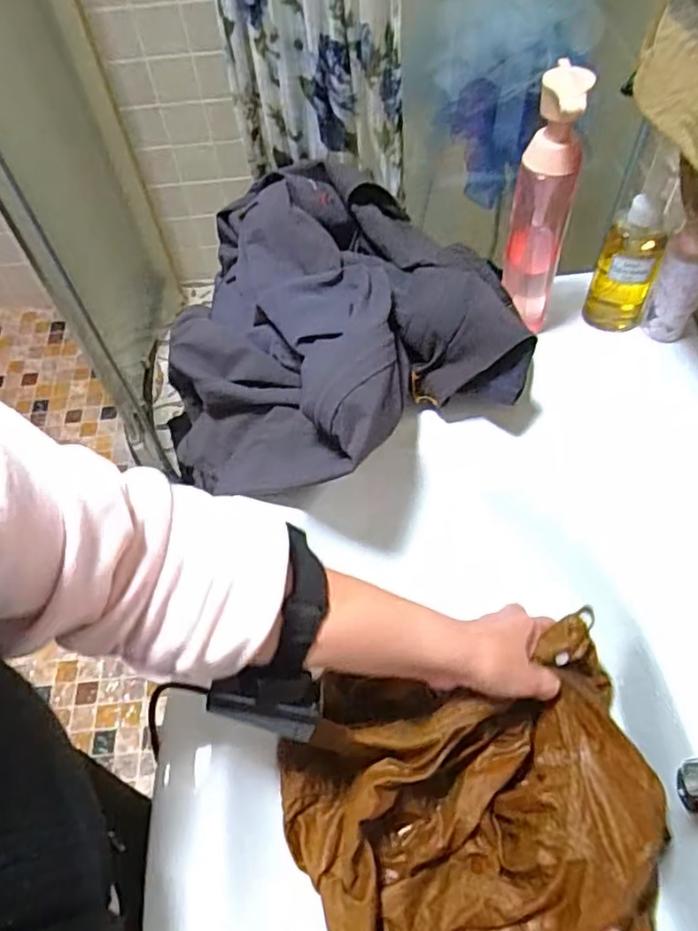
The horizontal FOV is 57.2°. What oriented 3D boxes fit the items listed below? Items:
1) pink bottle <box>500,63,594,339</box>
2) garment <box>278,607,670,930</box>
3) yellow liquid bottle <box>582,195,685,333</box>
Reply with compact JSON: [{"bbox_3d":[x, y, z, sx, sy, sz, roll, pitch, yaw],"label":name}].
[{"bbox_3d":[0.169,-0.220,0.567,0.051,0.227,0.056,12,59,11],"label":"pink bottle"},{"bbox_3d":[0.100,0.270,0.457,0.253,0.111,0.259,-2,57,3],"label":"garment"},{"bbox_3d":[0.268,-0.189,0.615,0.055,0.130,0.041,12,59,11],"label":"yellow liquid bottle"}]

